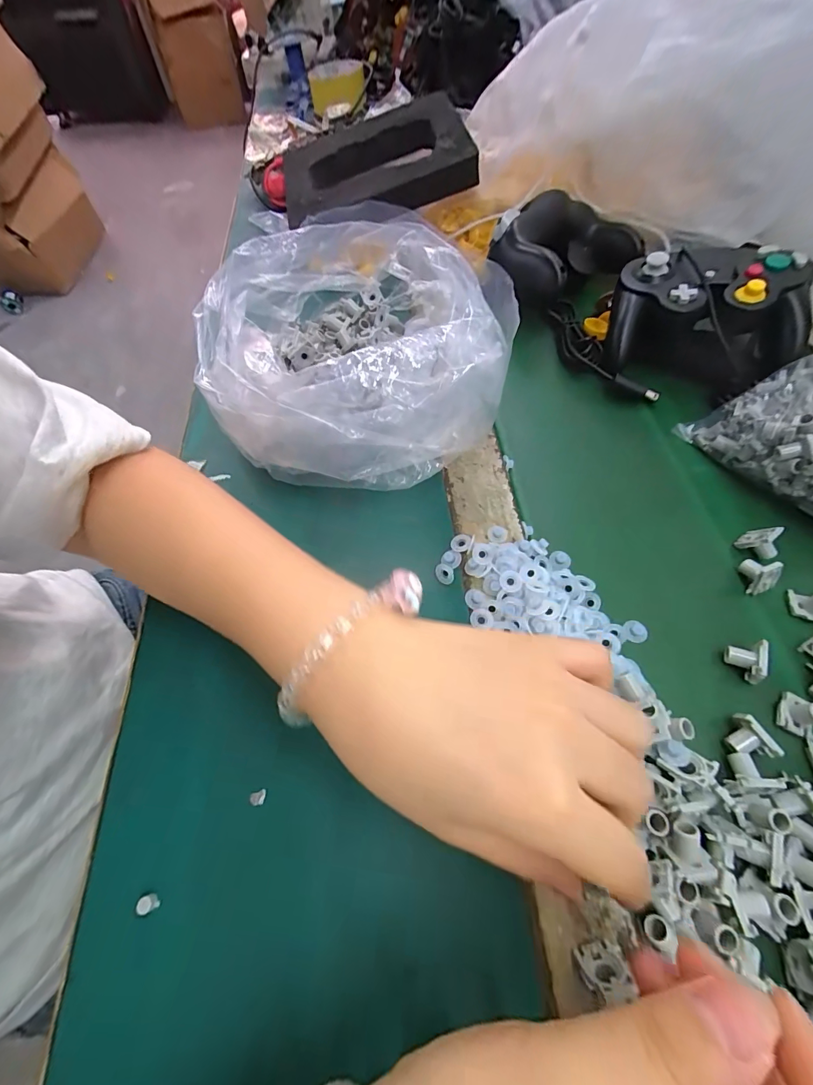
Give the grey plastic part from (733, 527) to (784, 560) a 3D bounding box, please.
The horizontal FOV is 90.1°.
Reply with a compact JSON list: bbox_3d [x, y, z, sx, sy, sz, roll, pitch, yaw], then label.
[{"bbox_3d":[0.235,0.000,0.270,0.014,0.021,0.020,44,82,-12],"label":"grey plastic part"}]

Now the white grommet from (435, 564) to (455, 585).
[{"bbox_3d":[0.024,0.019,0.253,0.011,0.005,0.010,4,61,2],"label":"white grommet"}]

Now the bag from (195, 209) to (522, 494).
[{"bbox_3d":[-0.031,-0.146,0.301,0.212,0.087,0.212,17,62,10],"label":"bag"}]

